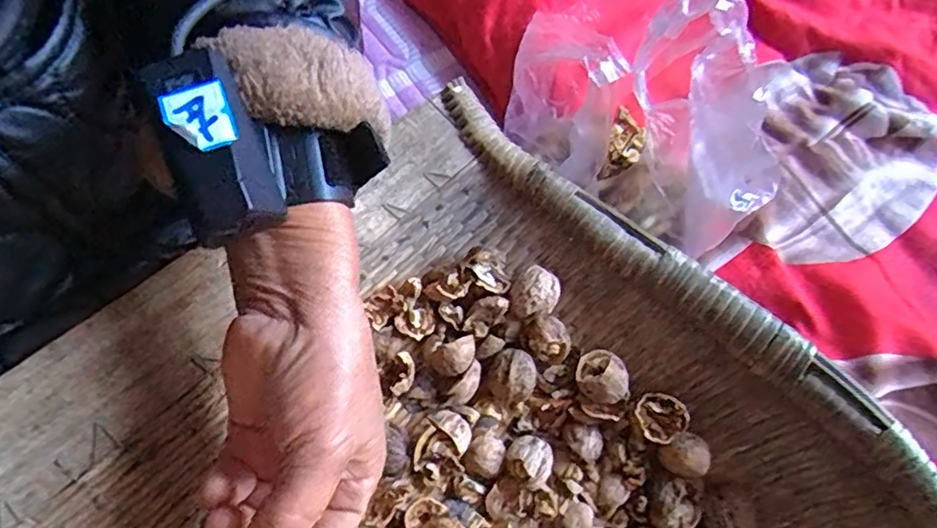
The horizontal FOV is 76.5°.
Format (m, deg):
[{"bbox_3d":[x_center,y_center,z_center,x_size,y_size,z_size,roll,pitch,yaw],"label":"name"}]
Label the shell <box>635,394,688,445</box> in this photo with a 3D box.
[{"bbox_3d":[0.121,0.096,0.374,0.027,0.017,0.030,-40,77,-14],"label":"shell"}]

